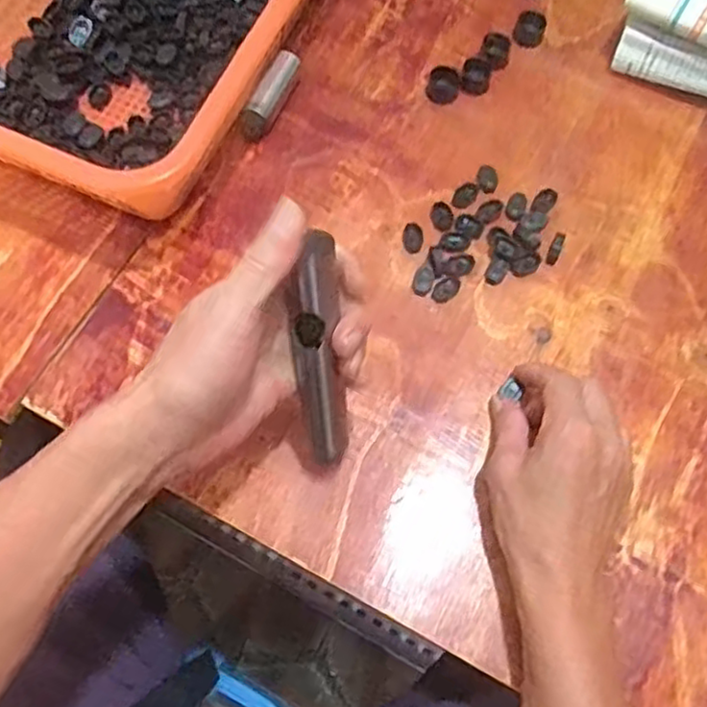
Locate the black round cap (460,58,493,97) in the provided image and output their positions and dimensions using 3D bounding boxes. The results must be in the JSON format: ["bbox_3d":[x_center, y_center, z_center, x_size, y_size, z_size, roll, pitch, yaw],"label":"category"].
[{"bbox_3d":[0.101,-0.228,0.568,0.023,0.010,0.030,16,69,4],"label":"black round cap"}]

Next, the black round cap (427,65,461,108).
[{"bbox_3d":[0.074,-0.218,0.561,0.026,0.009,0.031,14,69,3],"label":"black round cap"}]

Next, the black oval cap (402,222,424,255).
[{"bbox_3d":[0.045,-0.087,0.520,0.015,0.004,0.027,8,69,1],"label":"black oval cap"}]

